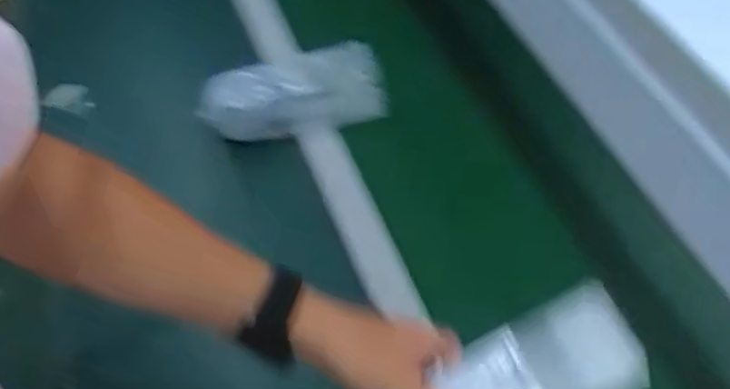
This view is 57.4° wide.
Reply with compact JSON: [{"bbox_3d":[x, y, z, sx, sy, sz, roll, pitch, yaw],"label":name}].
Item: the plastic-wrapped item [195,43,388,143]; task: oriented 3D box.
[{"bbox_3d":[-0.089,-0.120,0.804,0.220,0.065,0.072,-13,56,-8],"label":"plastic-wrapped item"}]

